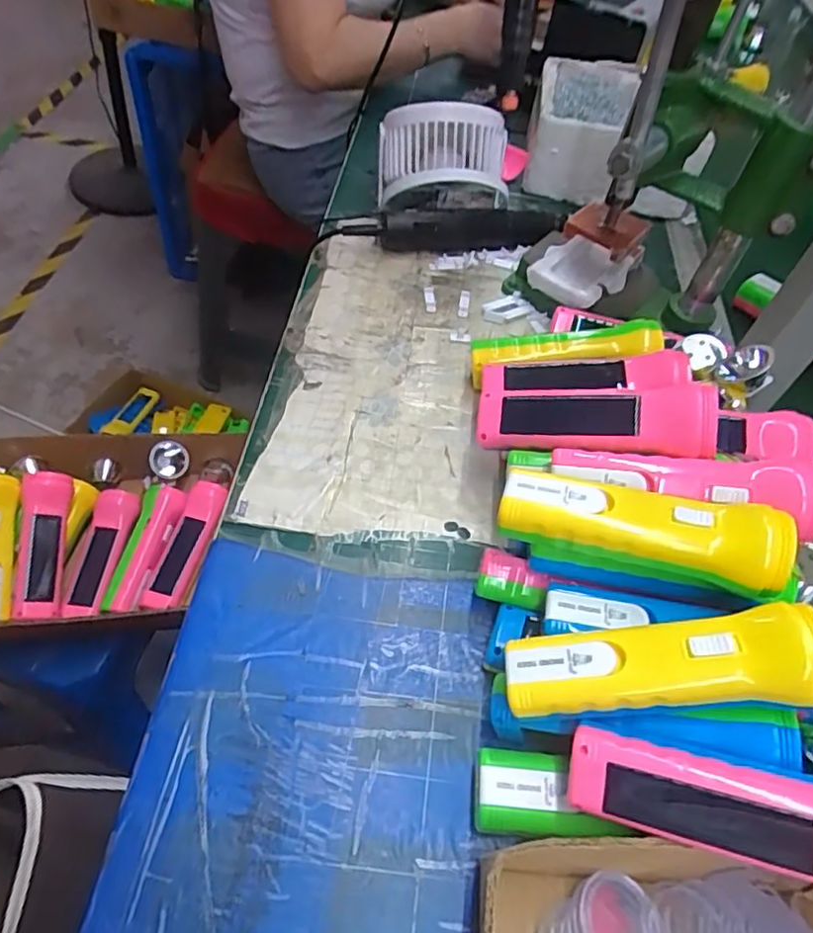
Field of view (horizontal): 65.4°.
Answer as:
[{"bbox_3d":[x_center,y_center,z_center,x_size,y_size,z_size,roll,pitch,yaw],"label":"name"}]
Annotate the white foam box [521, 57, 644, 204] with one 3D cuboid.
[{"bbox_3d":[0.216,-0.435,0.810,0.110,0.080,0.193,15,54,6],"label":"white foam box"}]

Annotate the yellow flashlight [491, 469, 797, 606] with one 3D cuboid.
[{"bbox_3d":[0.134,0.031,0.364,0.159,0.044,0.048,20,54,7],"label":"yellow flashlight"}]

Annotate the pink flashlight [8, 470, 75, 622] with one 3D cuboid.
[{"bbox_3d":[-0.393,0.083,0.681,0.051,0.048,0.160,-1,76,-3],"label":"pink flashlight"}]

